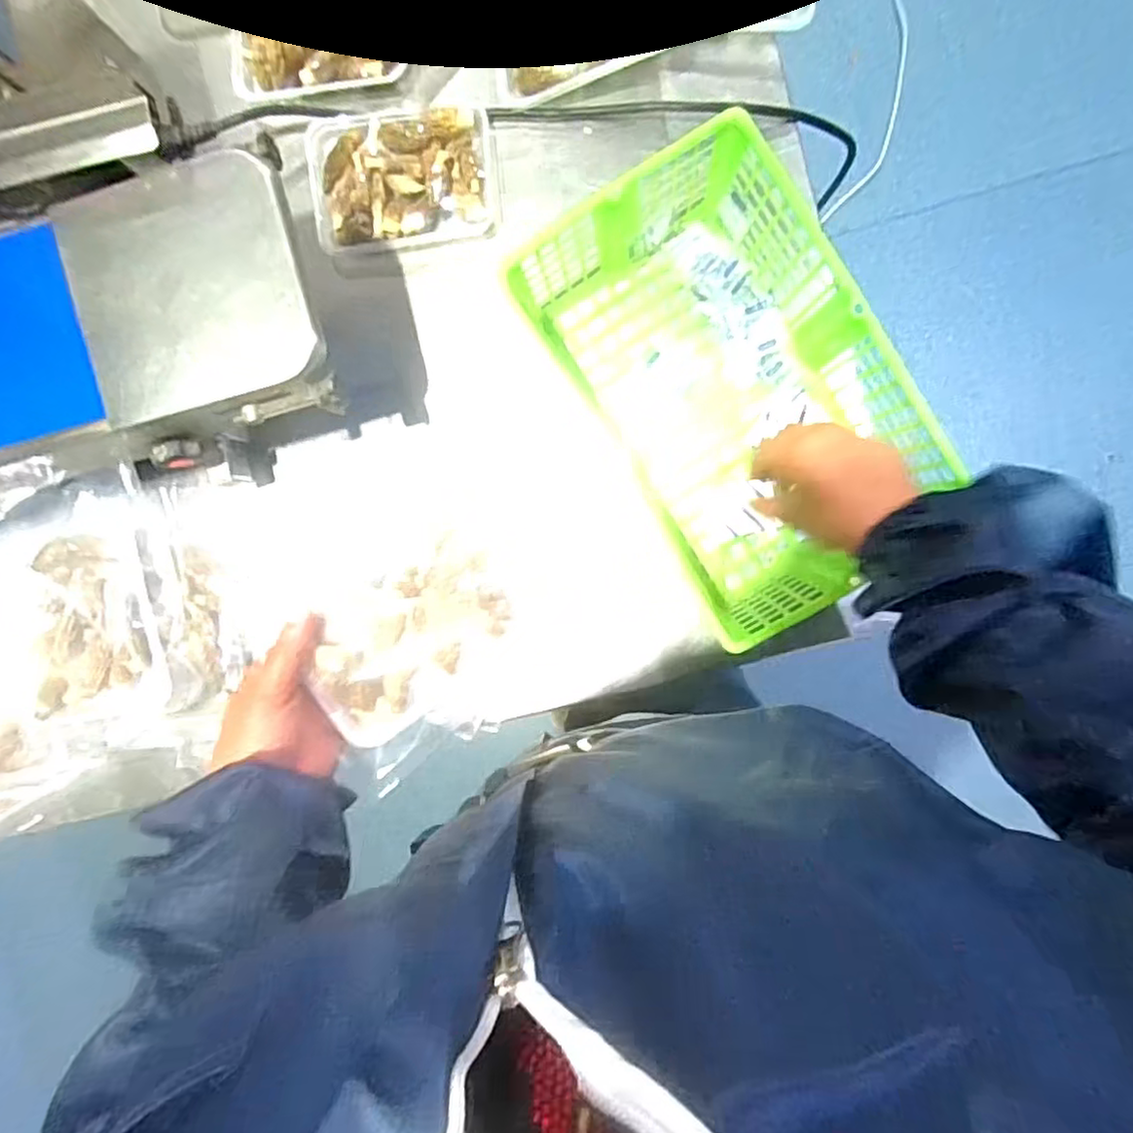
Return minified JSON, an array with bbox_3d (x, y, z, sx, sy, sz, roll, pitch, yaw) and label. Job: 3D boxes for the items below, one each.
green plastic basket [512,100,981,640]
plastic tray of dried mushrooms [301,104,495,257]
[{"bbox_3d":[0.133,-0.141,0.529,0.211,0.108,0.335,-32,91,7],"label":"green plastic basket"},{"bbox_3d":[-0.139,-0.341,0.567,0.152,0.033,0.116,-4,94,5],"label":"plastic tray of dried mushrooms"}]

